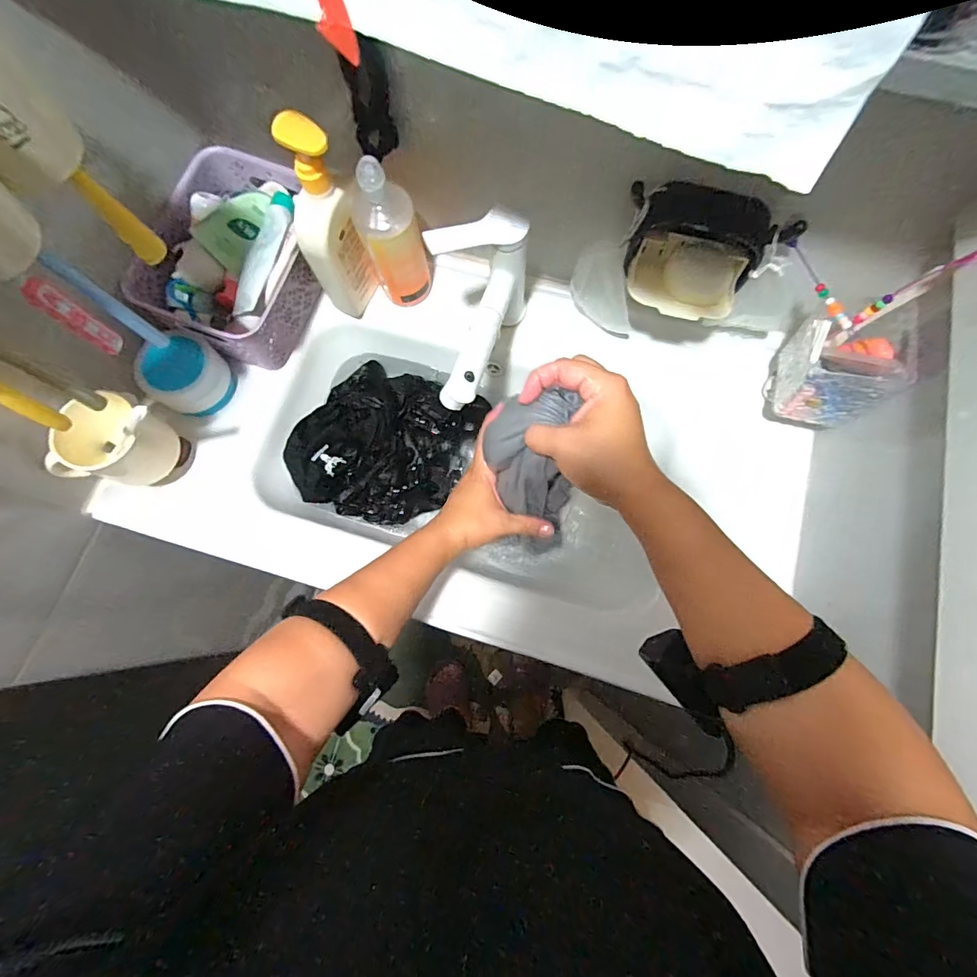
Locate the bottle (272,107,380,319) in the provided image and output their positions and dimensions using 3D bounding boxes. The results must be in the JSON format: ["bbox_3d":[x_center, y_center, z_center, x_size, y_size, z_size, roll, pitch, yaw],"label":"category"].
[{"bbox_3d":[-0.179,-0.288,0.517,0.073,0.226,0.046,-28,77,-7],"label":"bottle"}]

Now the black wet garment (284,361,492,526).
[{"bbox_3d":[-0.143,-0.066,0.639,0.218,0.061,0.224,19,76,6],"label":"black wet garment"}]

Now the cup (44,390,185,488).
[{"bbox_3d":[-0.416,-0.050,0.512,0.083,0.100,0.110,24,76,7],"label":"cup"}]

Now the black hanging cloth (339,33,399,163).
[{"bbox_3d":[-0.117,-0.390,0.462,0.042,0.095,0.014,-17,62,-10],"label":"black hanging cloth"}]

